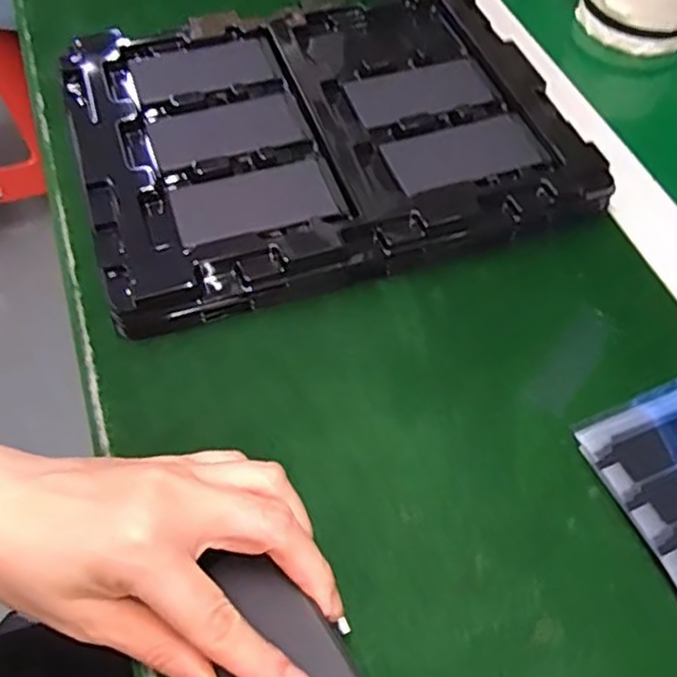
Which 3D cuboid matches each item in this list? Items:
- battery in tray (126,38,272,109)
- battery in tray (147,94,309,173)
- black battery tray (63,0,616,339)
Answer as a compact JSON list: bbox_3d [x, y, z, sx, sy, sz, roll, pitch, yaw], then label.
[{"bbox_3d":[-0.082,-0.162,0.431,0.086,0.008,0.046,-21,60,-15],"label":"battery in tray"},{"bbox_3d":[-0.062,-0.118,0.403,0.083,0.006,0.046,-18,59,-13],"label":"battery in tray"},{"bbox_3d":[-0.007,-0.122,0.415,0.273,0.025,0.215,-13,58,-10],"label":"black battery tray"}]

